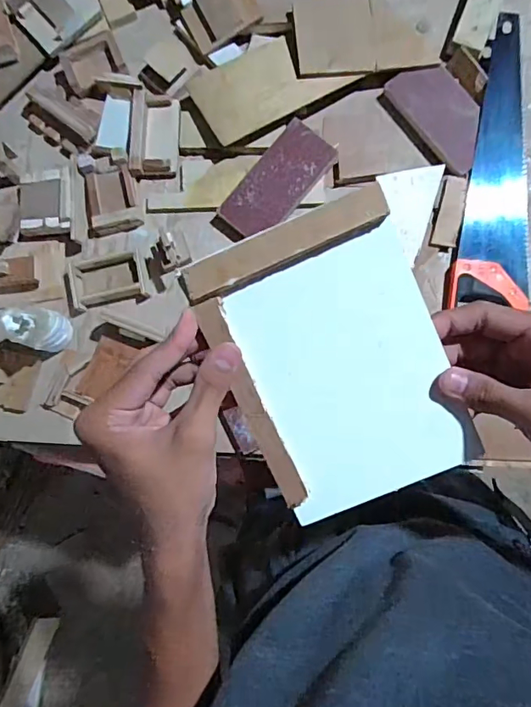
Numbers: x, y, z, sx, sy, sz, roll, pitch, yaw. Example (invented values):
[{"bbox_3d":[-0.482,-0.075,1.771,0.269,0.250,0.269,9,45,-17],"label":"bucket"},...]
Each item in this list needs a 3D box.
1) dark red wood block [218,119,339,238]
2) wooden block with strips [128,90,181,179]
[{"bbox_3d":[0.020,-0.267,0.758,0.089,0.019,0.193,41,88,9],"label":"dark red wood block"},{"bbox_3d":[-0.179,-0.357,0.785,0.076,0.024,0.139,-1,83,5],"label":"wooden block with strips"}]

